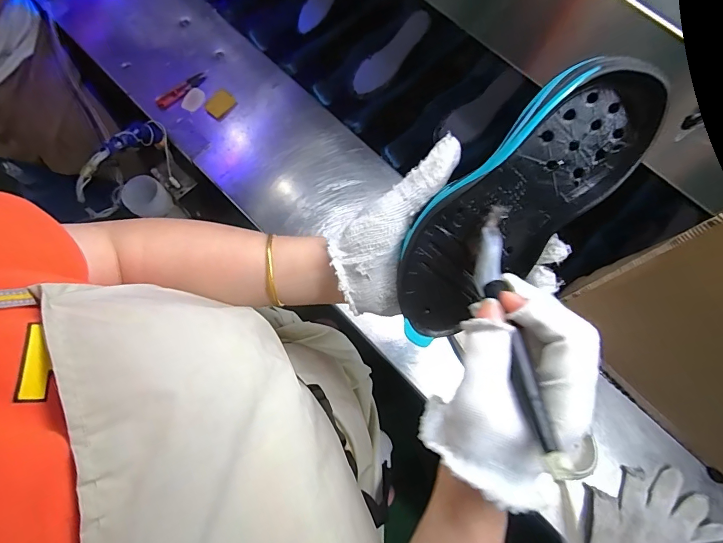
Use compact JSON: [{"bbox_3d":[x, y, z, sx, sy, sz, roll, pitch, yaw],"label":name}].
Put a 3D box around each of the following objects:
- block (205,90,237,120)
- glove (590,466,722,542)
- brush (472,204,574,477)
[{"bbox_3d":[-0.255,-0.303,0.730,0.037,0.018,0.050,40,78,11],"label":"block"},{"bbox_3d":[0.375,0.329,0.534,0.183,0.031,0.099,-19,74,-5],"label":"glove"},{"bbox_3d":[0.088,0.029,0.235,0.026,0.019,0.164,-3,57,0],"label":"brush"}]

